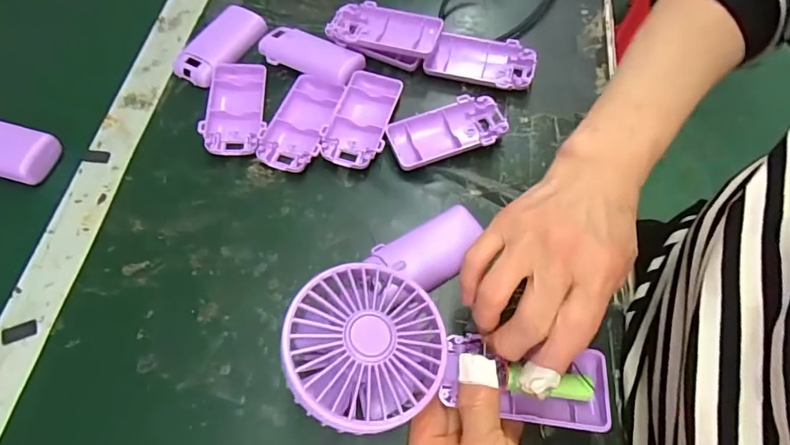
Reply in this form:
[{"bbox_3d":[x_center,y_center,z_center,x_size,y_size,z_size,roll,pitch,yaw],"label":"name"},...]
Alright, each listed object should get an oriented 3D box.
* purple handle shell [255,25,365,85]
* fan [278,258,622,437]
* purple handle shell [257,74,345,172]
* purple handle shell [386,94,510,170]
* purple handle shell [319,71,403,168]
[{"bbox_3d":[-0.075,-0.148,0.417,0.093,0.014,0.040,22,66,12],"label":"purple handle shell"},{"bbox_3d":[0.030,0.075,0.256,0.176,0.027,0.083,15,63,-11],"label":"fan"},{"bbox_3d":[-0.077,-0.081,0.388,0.045,0.015,0.094,14,64,8],"label":"purple handle shell"},{"bbox_3d":[0.043,-0.073,0.383,0.093,0.016,0.049,-16,64,-7],"label":"purple handle shell"},{"bbox_3d":[-0.028,-0.085,0.389,0.049,0.017,0.094,12,64,7],"label":"purple handle shell"}]

